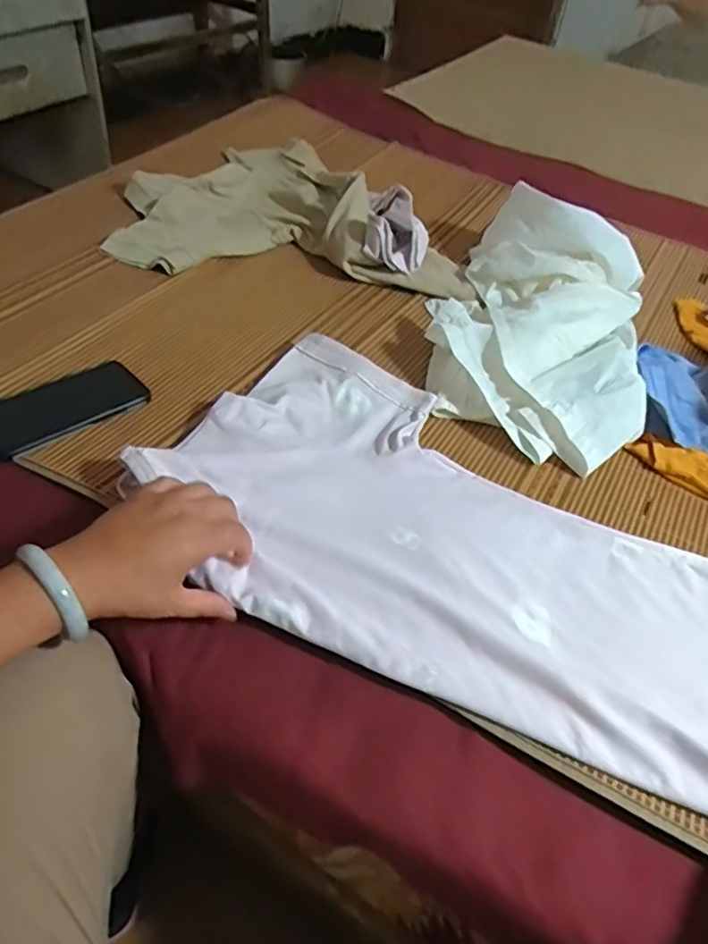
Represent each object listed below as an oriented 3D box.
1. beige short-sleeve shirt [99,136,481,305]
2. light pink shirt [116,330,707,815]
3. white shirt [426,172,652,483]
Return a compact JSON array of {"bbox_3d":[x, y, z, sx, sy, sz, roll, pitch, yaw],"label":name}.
[{"bbox_3d":[-0.087,-0.418,0.950,0.509,0.082,0.390,4,47,-3],"label":"beige short-sleeve shirt"},{"bbox_3d":[0.109,0.069,0.538,0.575,0.046,0.305,29,51,17],"label":"light pink shirt"},{"bbox_3d":[0.238,-0.202,0.761,0.260,0.107,0.408,18,48,10],"label":"white shirt"}]

